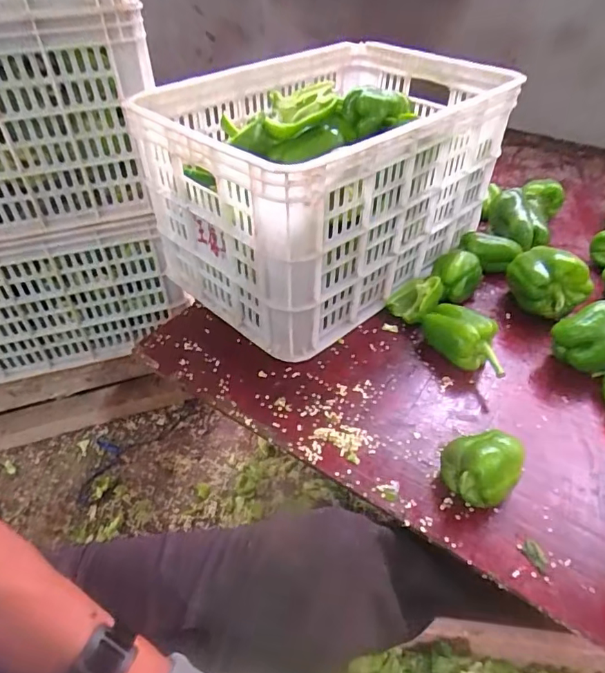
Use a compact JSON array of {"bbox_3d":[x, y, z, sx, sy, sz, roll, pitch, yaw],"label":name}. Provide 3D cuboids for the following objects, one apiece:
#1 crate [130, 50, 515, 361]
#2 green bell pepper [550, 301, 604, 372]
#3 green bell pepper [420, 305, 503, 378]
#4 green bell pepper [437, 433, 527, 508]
[{"bbox_3d":[0.037,-0.249,0.779,0.489,0.296,0.353,-31,51,-28],"label":"crate"},{"bbox_3d":[0.395,0.003,0.660,0.093,0.090,0.062,1,43,2],"label":"green bell pepper"},{"bbox_3d":[0.226,0.005,0.671,0.128,0.072,0.067,28,51,27],"label":"green bell pepper"},{"bbox_3d":[0.193,0.140,0.528,0.074,0.061,0.071,0,43,0],"label":"green bell pepper"}]

